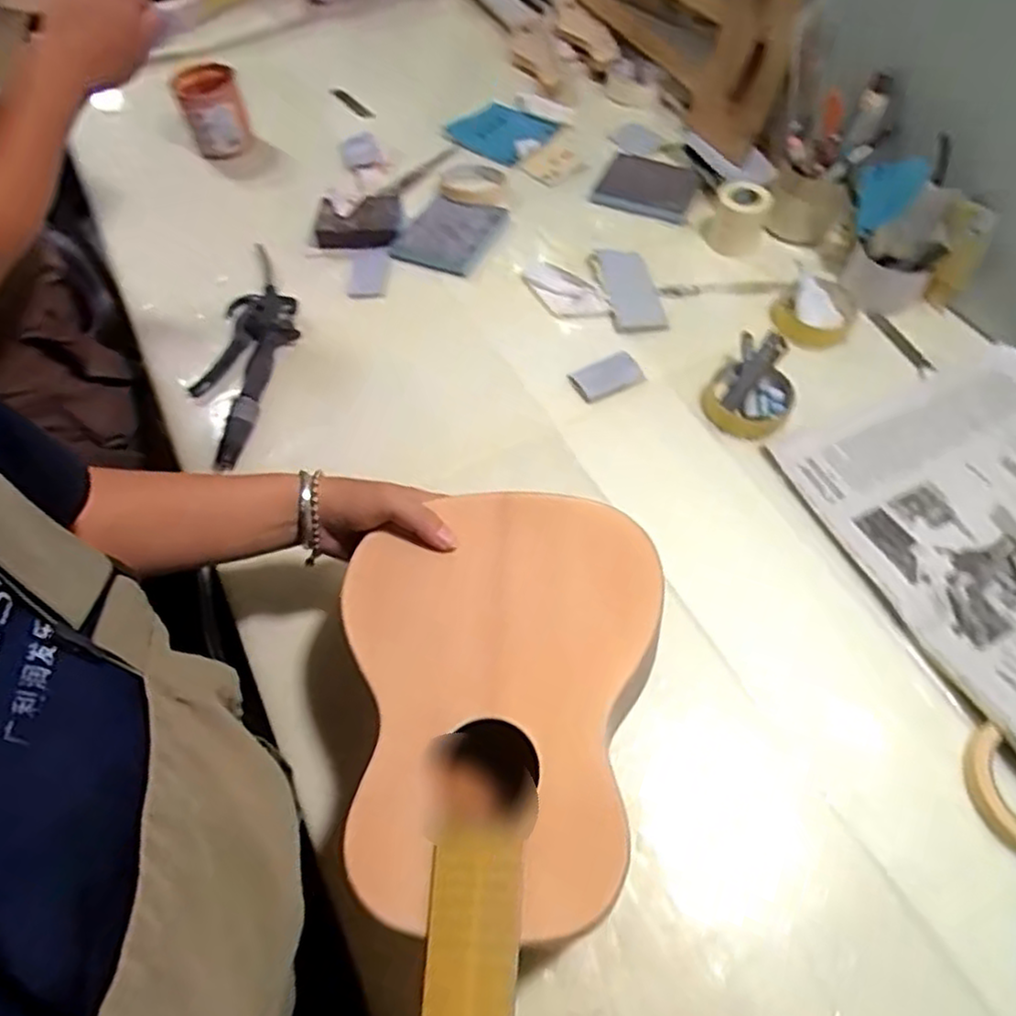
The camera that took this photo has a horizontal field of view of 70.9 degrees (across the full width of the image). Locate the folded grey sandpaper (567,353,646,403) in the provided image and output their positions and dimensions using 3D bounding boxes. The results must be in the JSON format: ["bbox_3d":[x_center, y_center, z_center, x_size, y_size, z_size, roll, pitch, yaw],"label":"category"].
[{"bbox_3d":[0.100,-0.131,0.719,0.070,0.010,0.040,-27,60,-15],"label":"folded grey sandpaper"}]

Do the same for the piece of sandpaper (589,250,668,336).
[{"bbox_3d":[0.133,-0.238,0.780,0.061,0.007,0.128,-10,57,-5],"label":"piece of sandpaper"}]

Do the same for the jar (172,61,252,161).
[{"bbox_3d":[-0.393,-0.532,0.956,0.080,0.079,0.080,-21,59,-12],"label":"jar"}]

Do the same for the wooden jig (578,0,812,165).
[{"bbox_3d":[0.210,-0.687,0.981,0.057,0.172,0.541,-21,59,-12],"label":"wooden jig"}]

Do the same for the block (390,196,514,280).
[{"bbox_3d":[-0.066,-0.327,0.847,0.110,0.015,0.125,22,60,15],"label":"block"}]

